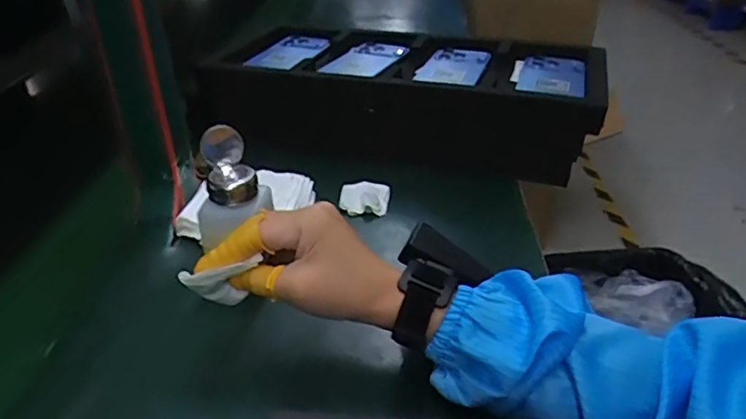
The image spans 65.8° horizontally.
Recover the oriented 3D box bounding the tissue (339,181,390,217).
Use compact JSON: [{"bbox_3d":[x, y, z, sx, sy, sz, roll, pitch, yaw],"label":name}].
[{"bbox_3d":[-0.009,-0.011,0.619,0.051,0.020,0.050,3,32,8],"label":"tissue"}]

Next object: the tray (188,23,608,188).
[{"bbox_3d":[0.032,-0.141,0.724,0.459,0.120,0.195,9,34,17],"label":"tray"}]

